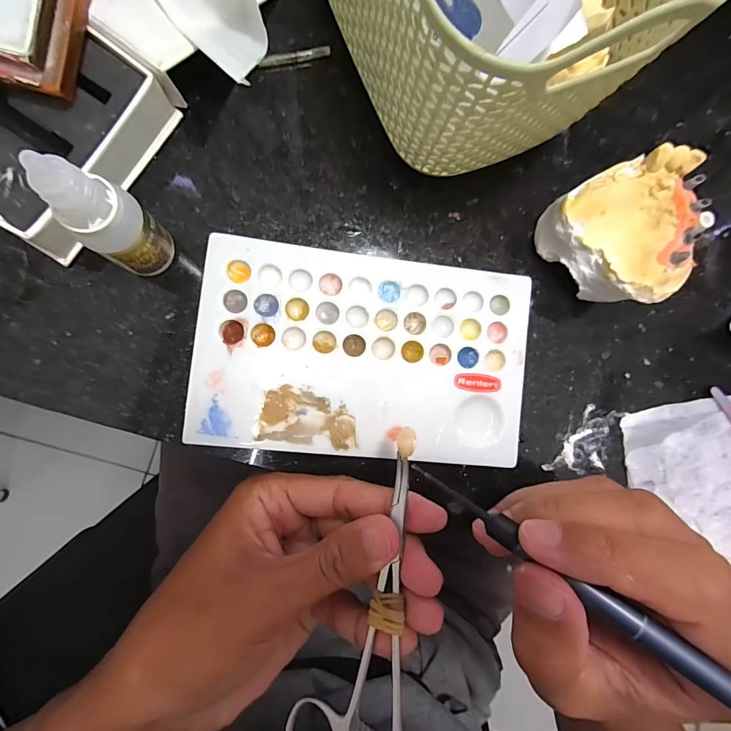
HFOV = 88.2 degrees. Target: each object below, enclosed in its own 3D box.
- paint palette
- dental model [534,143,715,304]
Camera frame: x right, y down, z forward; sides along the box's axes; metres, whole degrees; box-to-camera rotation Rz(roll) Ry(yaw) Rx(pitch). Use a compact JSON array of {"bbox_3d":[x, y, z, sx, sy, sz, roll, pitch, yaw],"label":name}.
[{"bbox_3d":[0.001,-0.005,0.179,0.151,0.016,0.092,6,89,-7],"label":"paint palette"},{"bbox_3d":[0.123,-0.063,0.181,0.056,0.042,0.059,0,90,-7],"label":"dental model"}]

